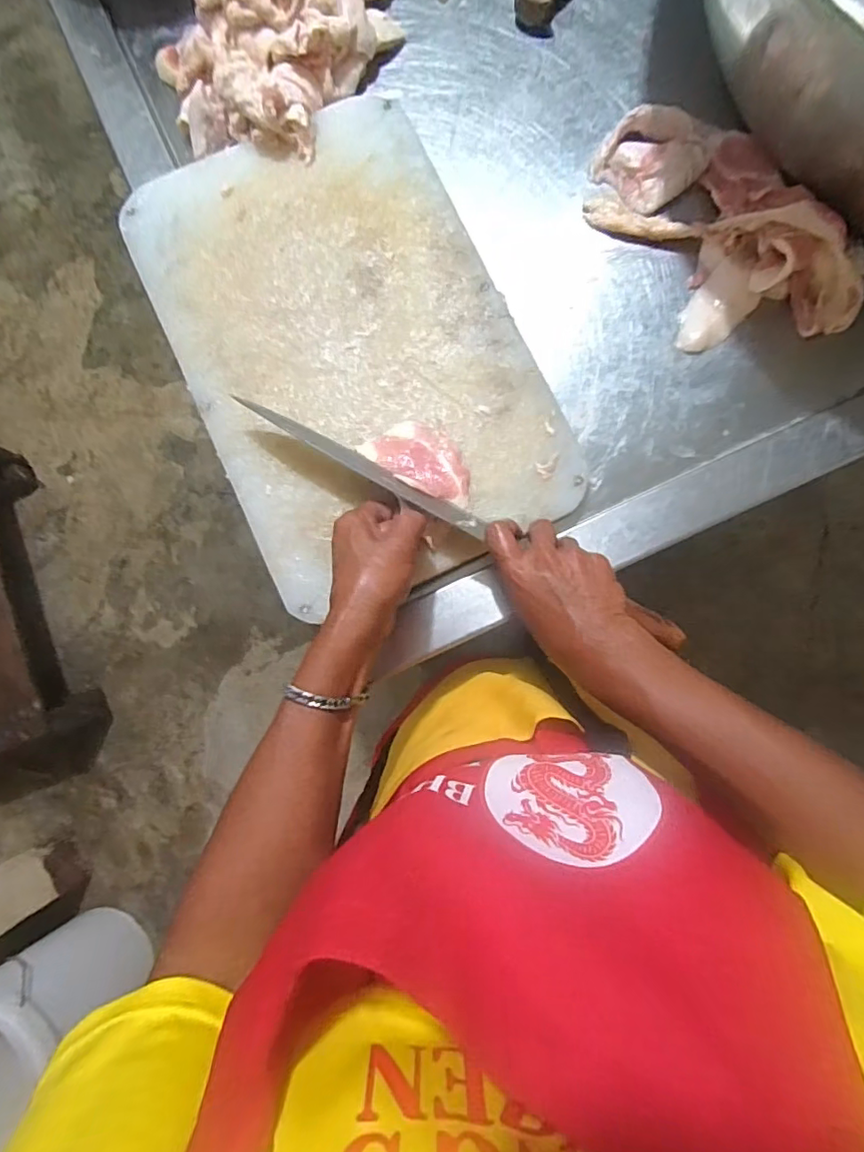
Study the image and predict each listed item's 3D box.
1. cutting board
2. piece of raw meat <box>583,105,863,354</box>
[{"bbox_3d":[-0.078,-0.214,0.501,0.292,0.024,0.448,-25,83,1],"label":"cutting board"},{"bbox_3d":[0.265,-0.320,0.493,0.168,0.054,0.280,-41,83,-1],"label":"piece of raw meat"}]

